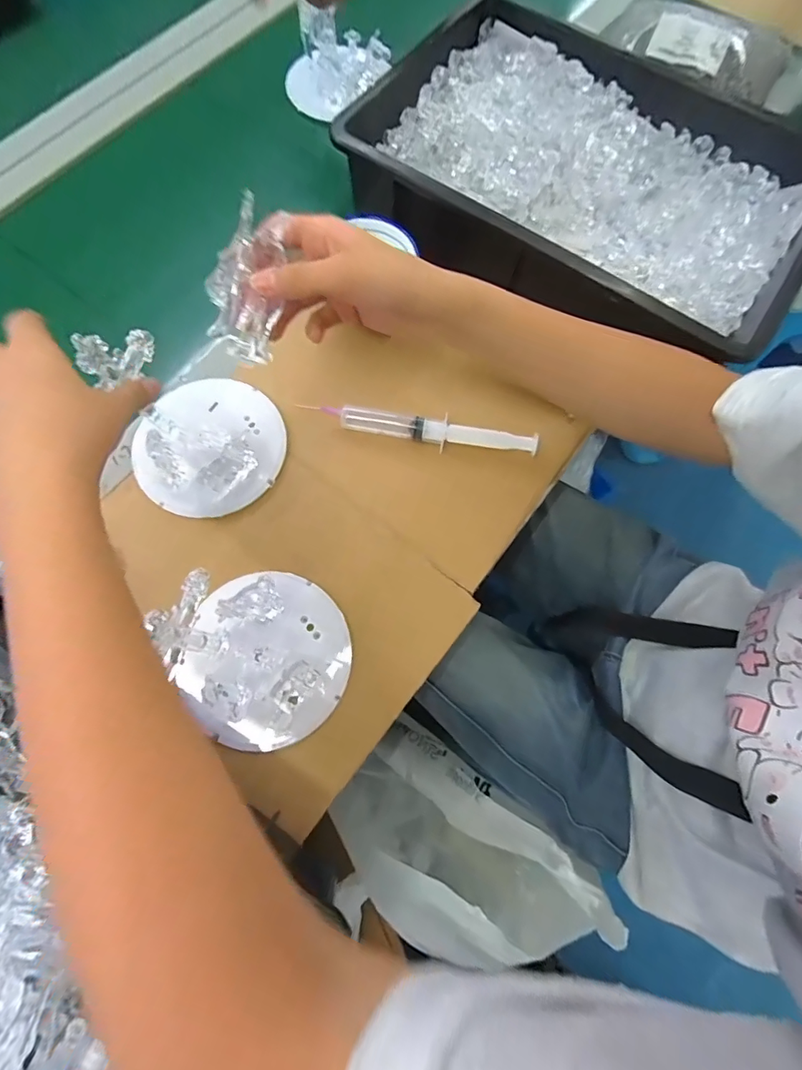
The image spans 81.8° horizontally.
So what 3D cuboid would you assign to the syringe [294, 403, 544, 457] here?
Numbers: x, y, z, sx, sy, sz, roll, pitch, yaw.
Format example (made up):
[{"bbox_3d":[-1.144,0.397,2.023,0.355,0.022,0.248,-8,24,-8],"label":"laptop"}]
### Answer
[{"bbox_3d":[0.021,-0.095,0.417,0.202,0.018,0.027,12,74,3],"label":"syringe"}]

